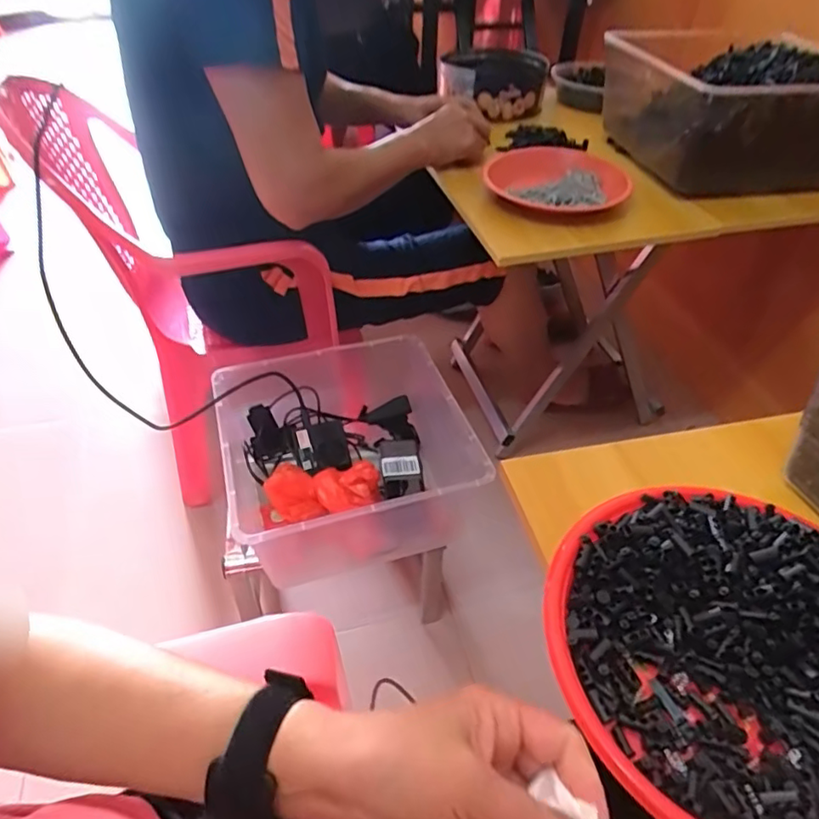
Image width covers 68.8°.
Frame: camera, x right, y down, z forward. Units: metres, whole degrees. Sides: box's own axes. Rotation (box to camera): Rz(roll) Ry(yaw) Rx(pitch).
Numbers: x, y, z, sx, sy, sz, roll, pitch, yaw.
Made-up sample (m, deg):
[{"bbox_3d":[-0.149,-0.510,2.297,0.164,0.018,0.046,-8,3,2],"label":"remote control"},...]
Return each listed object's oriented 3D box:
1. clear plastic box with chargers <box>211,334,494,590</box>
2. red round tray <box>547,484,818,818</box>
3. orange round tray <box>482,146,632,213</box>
[{"bbox_3d":[-0.071,0.069,0.818,0.337,0.165,0.301,-14,45,-15],"label":"clear plastic box with chargers"},{"bbox_3d":[0.205,0.147,0.364,0.227,0.034,0.227,0,43,0],"label":"red round tray"},{"bbox_3d":[0.201,-0.319,0.828,0.187,0.034,0.154,5,43,5],"label":"orange round tray"}]

